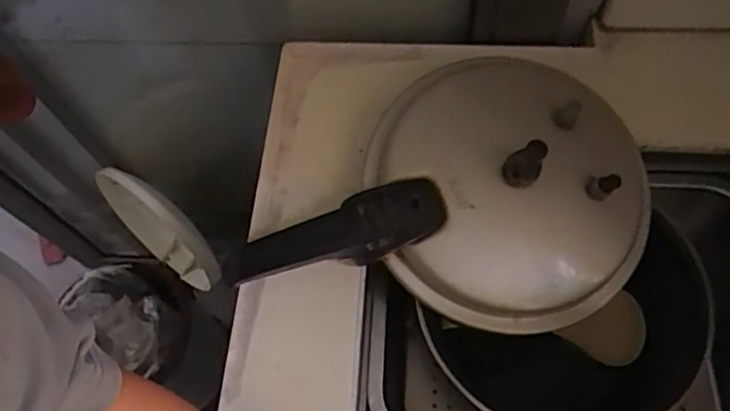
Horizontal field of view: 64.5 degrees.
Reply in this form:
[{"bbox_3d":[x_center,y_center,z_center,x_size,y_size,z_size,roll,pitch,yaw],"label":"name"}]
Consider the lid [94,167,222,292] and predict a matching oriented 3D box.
[{"bbox_3d":[-0.333,0.028,0.917,0.200,0.251,0.047,25,61,31],"label":"lid"}]

